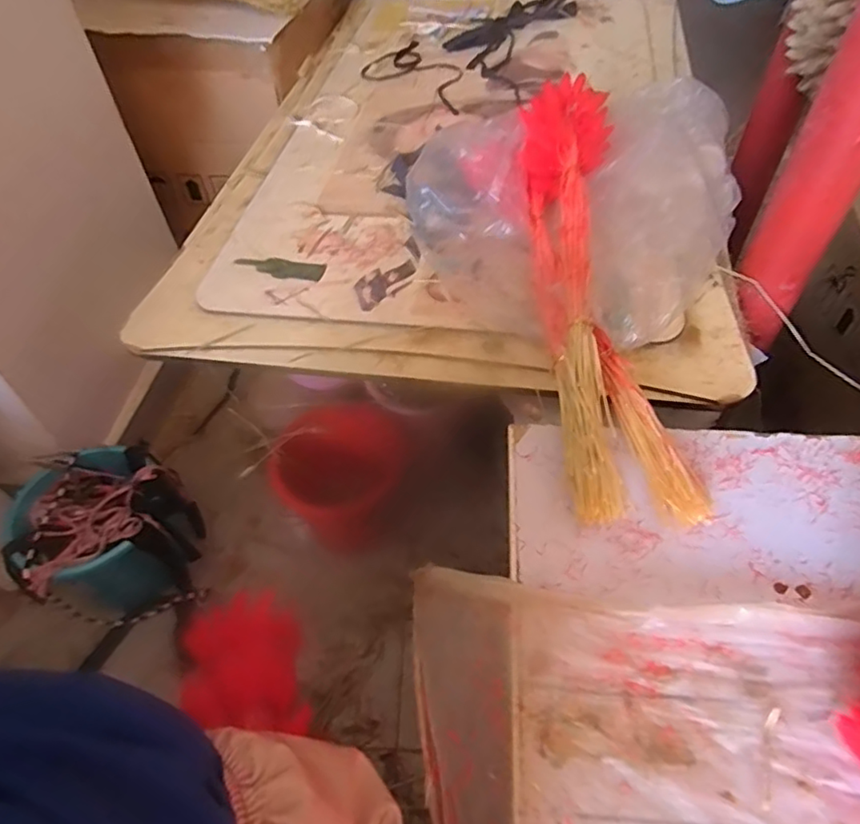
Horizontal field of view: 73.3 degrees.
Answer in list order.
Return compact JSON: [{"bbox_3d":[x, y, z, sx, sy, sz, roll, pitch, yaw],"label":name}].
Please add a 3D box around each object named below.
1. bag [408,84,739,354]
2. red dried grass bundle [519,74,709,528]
[{"bbox_3d":[0.174,-0.229,0.678,0.365,0.151,0.349,-4,50,0],"label":"bag"},{"bbox_3d":[0.164,-0.155,0.602,0.113,0.125,0.558,-1,50,2],"label":"red dried grass bundle"}]

